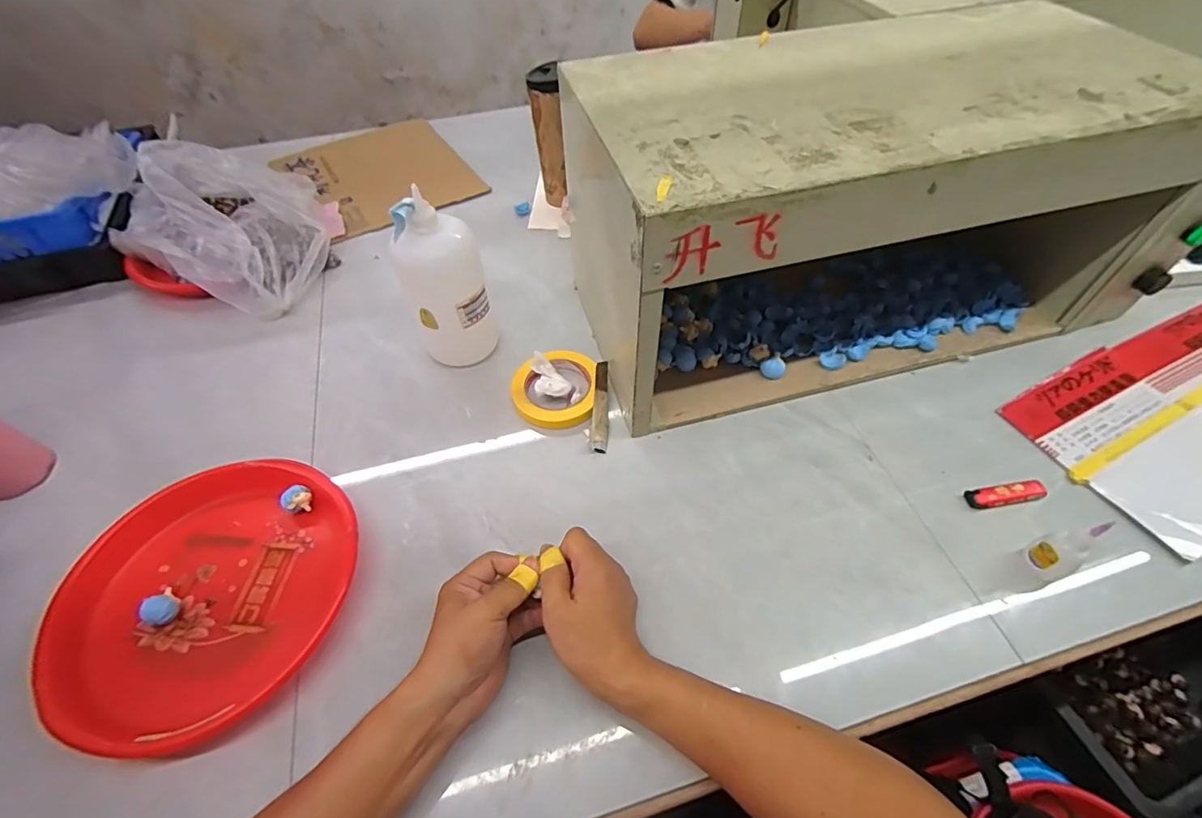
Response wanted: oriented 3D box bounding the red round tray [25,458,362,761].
[{"bbox_3d":[-0.355,0.161,0.481,0.250,0.050,0.243,-1,54,2],"label":"red round tray"}]

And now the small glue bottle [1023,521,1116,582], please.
[{"bbox_3d":[0.404,0.122,0.451,0.027,0.083,0.021,34,63,24],"label":"small glue bottle"}]

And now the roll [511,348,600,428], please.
[{"bbox_3d":[-0.056,-0.028,0.615,0.100,0.024,0.105,-1,54,2],"label":"roll"}]

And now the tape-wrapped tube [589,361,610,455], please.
[{"bbox_3d":[0.001,-0.006,0.601,0.019,0.019,0.117,2,55,4],"label":"tape-wrapped tube"}]

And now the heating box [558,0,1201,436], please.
[{"bbox_3d":[0.294,-0.235,0.595,0.616,0.276,0.291,-14,55,-6],"label":"heating box"}]

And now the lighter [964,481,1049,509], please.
[{"bbox_3d":[0.409,0.086,0.522,0.079,0.007,0.019,-8,55,-3],"label":"lighter"}]

